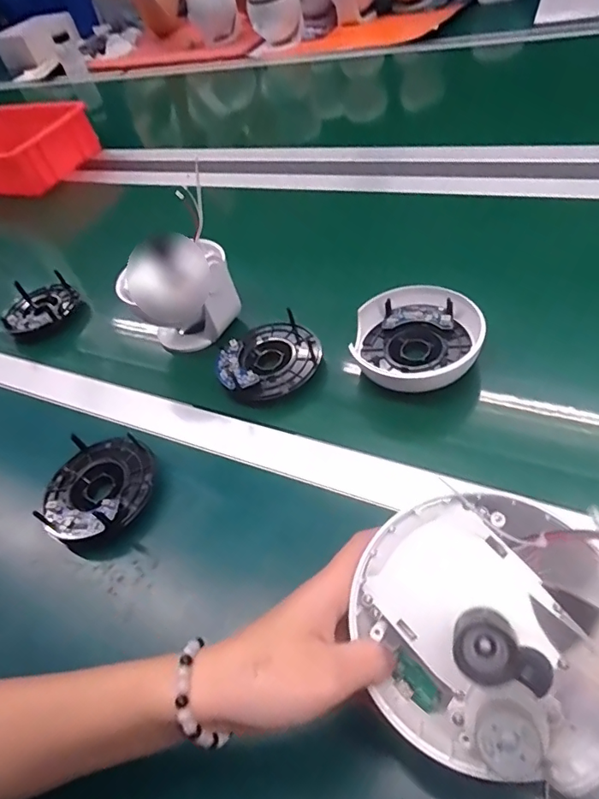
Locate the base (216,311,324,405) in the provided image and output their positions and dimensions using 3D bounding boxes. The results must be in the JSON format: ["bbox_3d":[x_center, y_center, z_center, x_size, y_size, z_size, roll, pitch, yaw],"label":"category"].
[{"bbox_3d":[-0.031,-0.040,0.510,0.101,0.024,0.092,-3,47,4],"label":"base"}]

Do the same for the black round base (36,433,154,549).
[{"bbox_3d":[-0.175,0.078,0.449,0.096,0.029,0.099,-3,47,4],"label":"black round base"}]

